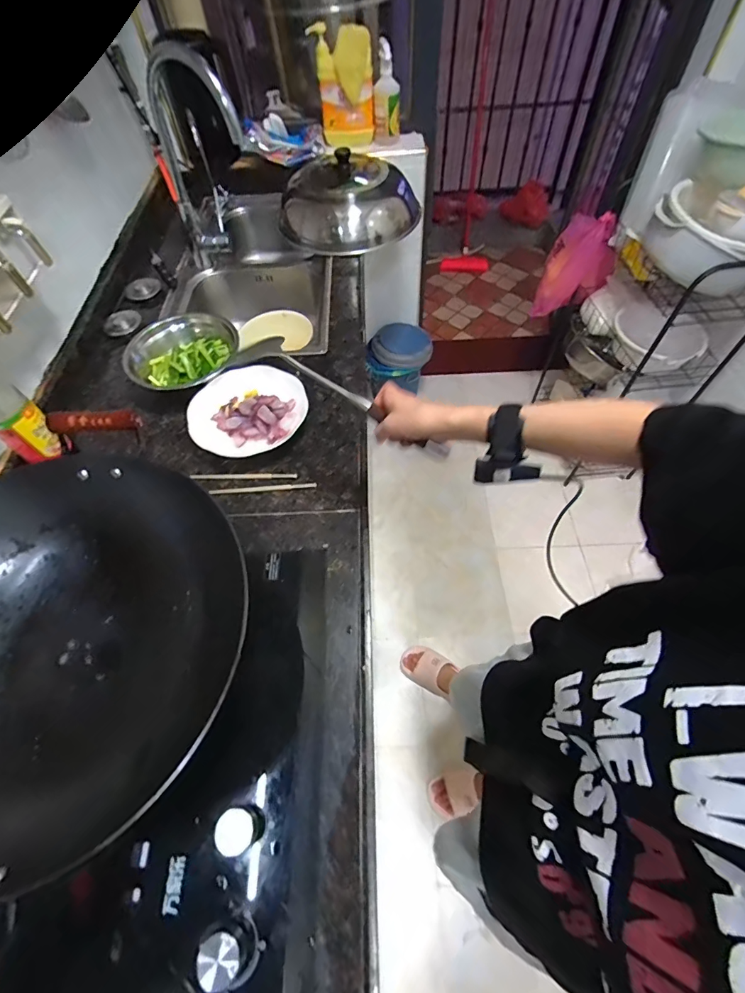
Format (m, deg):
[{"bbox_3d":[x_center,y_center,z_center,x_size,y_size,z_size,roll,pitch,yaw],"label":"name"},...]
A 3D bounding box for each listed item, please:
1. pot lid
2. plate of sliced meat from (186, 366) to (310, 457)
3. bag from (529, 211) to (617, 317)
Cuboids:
[{"bbox_3d":[-0.077,-0.793,1.138,0.293,0.150,0.307,34,66,22],"label":"pot lid"},{"bbox_3d":[-0.219,-0.154,0.759,0.206,0.043,0.170,-33,61,-16],"label":"plate of sliced meat"},{"bbox_3d":[0.671,-0.744,1.401,0.196,0.353,0.106,14,60,13],"label":"bag"}]

